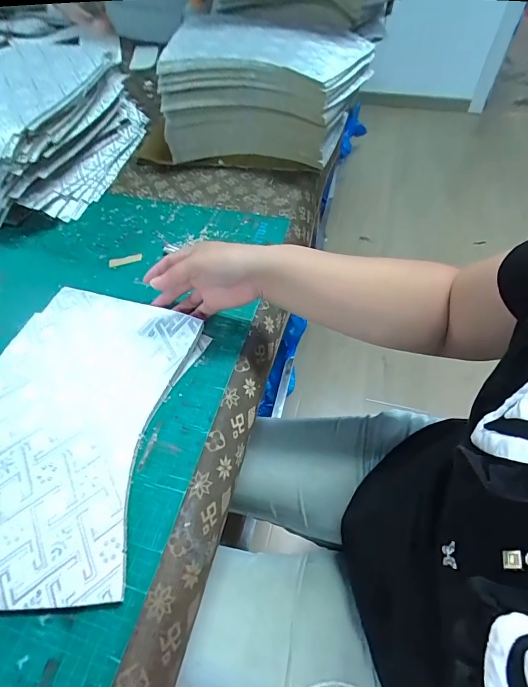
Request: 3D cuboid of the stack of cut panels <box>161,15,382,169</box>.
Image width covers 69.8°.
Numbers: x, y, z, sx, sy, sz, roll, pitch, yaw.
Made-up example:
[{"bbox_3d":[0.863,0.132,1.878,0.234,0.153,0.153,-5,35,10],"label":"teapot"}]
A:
[{"bbox_3d":[0.002,-0.386,0.602,0.285,0.167,0.178,15,57,14],"label":"stack of cut panels"}]

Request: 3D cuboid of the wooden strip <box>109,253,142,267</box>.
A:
[{"bbox_3d":[-0.188,-0.114,0.515,0.045,0.005,0.013,-11,54,-4],"label":"wooden strip"}]

